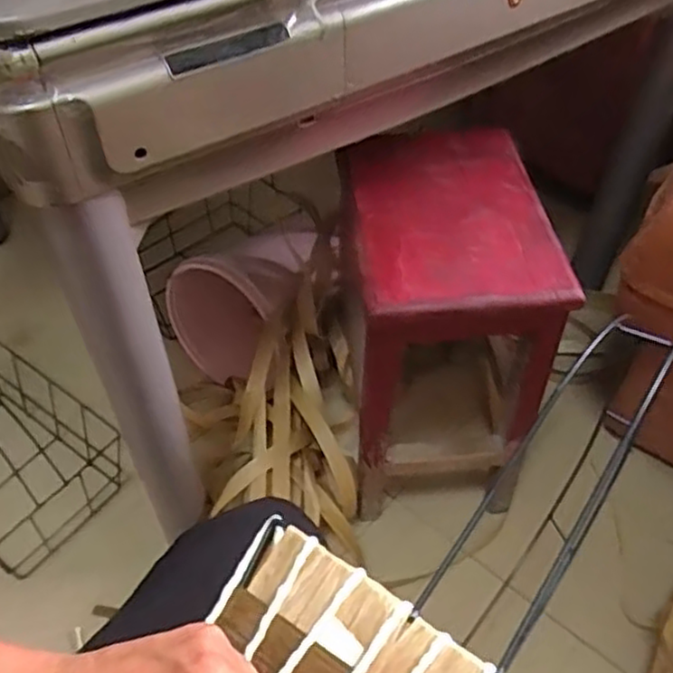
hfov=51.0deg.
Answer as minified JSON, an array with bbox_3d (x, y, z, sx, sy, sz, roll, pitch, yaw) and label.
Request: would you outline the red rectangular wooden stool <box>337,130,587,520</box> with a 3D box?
[{"bbox_3d":[0.128,-0.004,0.968,0.223,0.429,0.316,-2,49,-2],"label":"red rectangular wooden stool"}]

